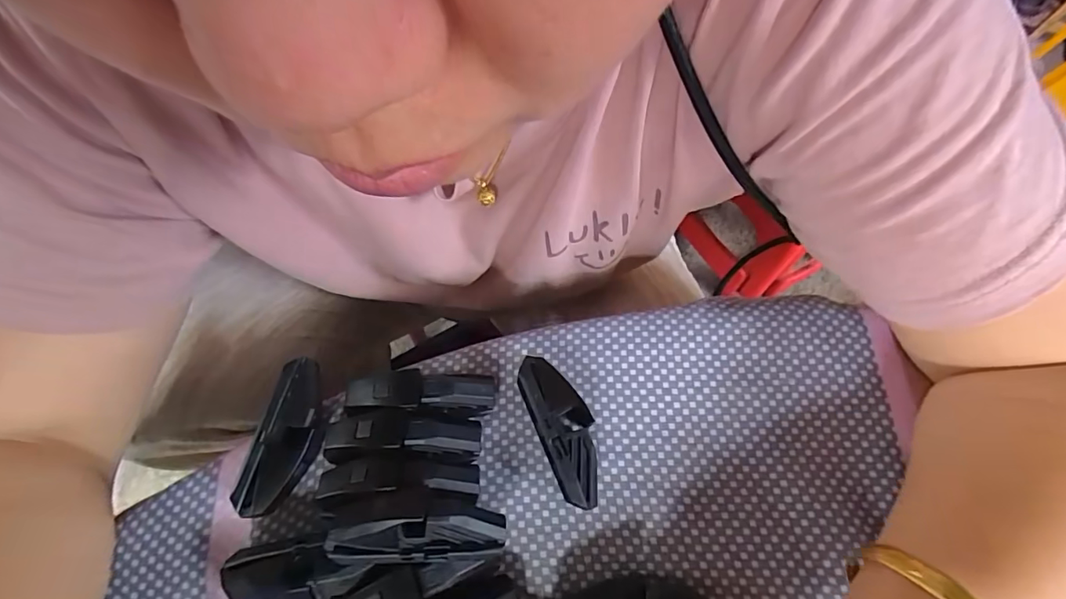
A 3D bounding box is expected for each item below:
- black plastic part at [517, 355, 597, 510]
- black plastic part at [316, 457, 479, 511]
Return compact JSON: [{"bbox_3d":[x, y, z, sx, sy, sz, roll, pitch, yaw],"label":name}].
[{"bbox_3d":[0.014,0.061,0.232,0.024,0.021,0.069,-21,69,-7],"label":"black plastic part"},{"bbox_3d":[-0.060,0.082,0.220,0.070,0.031,0.020,-2,68,0],"label":"black plastic part"}]

